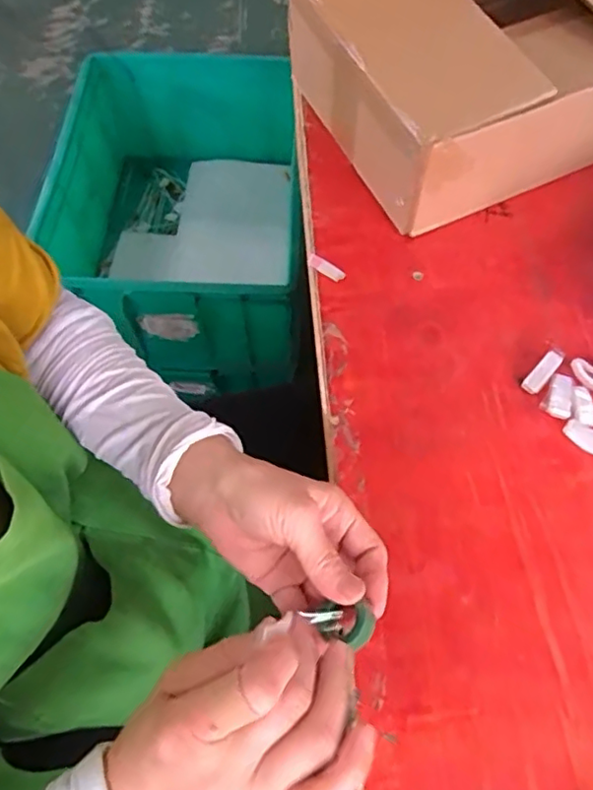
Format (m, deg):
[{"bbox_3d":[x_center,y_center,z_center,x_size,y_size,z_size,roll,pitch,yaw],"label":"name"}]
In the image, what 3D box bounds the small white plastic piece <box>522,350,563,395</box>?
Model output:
[{"bbox_3d":[0.201,-0.019,0.493,0.015,0.008,0.041,40,88,18],"label":"small white plastic piece"}]

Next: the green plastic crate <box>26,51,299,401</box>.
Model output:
[{"bbox_3d":[-0.202,-0.340,1.101,0.405,0.231,0.537,6,63,2],"label":"green plastic crate"}]

